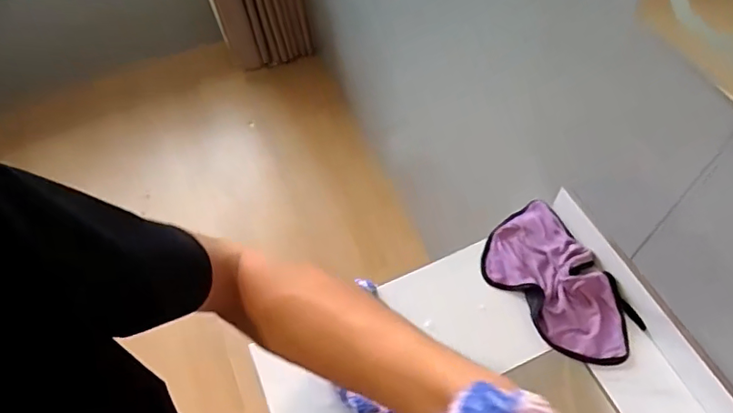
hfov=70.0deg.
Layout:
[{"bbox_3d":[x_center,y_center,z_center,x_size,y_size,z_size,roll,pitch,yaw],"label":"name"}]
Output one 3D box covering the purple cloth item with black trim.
[{"bbox_3d":[0.261,0.108,0.731,0.137,0.034,0.237,-24,59,-10],"label":"purple cloth item with black trim"}]

